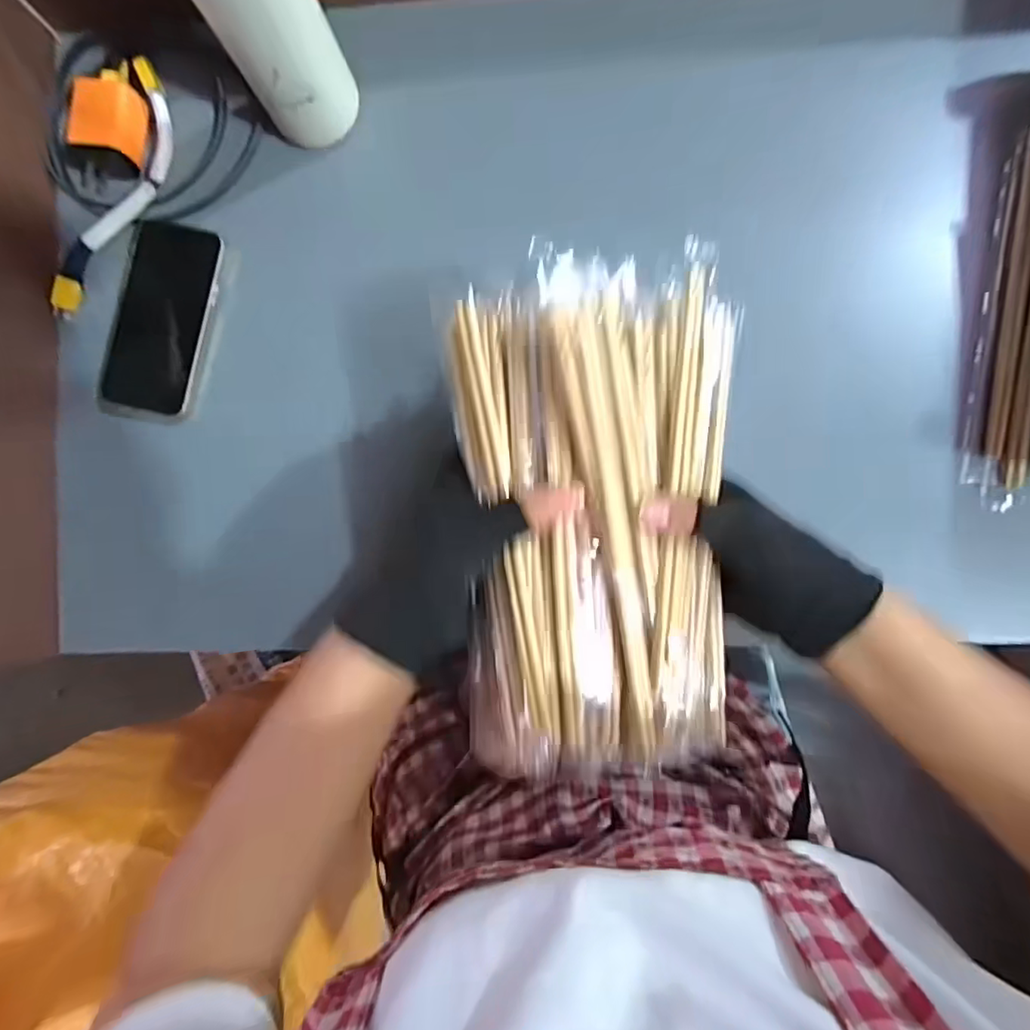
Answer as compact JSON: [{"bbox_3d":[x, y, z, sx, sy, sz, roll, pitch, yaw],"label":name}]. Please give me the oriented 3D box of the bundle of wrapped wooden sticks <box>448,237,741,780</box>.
[{"bbox_3d":[0.045,-0.002,0.312,0.156,0.054,0.278,1,88,4],"label":"bundle of wrapped wooden sticks"}]

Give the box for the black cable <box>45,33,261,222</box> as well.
[{"bbox_3d":[-0.292,-0.291,0.440,0.172,0.021,0.123,19,90,4],"label":"black cable"}]

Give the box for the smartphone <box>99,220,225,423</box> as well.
[{"bbox_3d":[-0.280,-0.150,0.441,0.079,0.013,0.150,14,89,4],"label":"smartphone"}]

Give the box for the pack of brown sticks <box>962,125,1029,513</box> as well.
[{"bbox_3d":[0.356,-0.139,0.392,0.054,0.019,0.262,7,89,4],"label":"pack of brown sticks"}]

